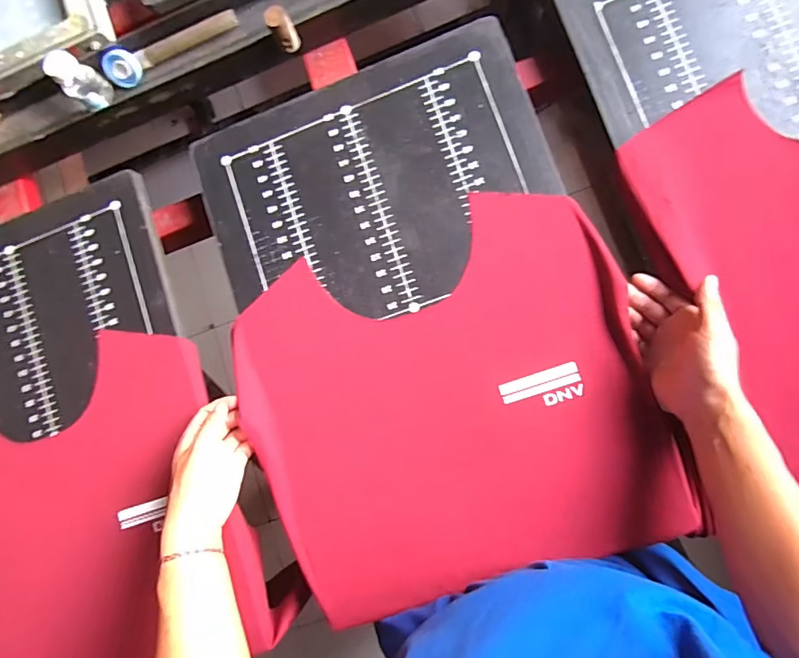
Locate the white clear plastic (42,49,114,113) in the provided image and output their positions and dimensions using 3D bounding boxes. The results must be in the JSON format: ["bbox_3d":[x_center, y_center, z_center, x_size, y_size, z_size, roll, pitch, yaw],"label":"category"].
[{"bbox_3d":[-0.387,-0.300,0.573,0.032,0.067,0.042,34,91,10],"label":"white clear plastic"}]

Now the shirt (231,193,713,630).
[{"bbox_3d":[0.050,0.084,0.527,0.419,0.034,0.381,-18,83,6],"label":"shirt"}]

